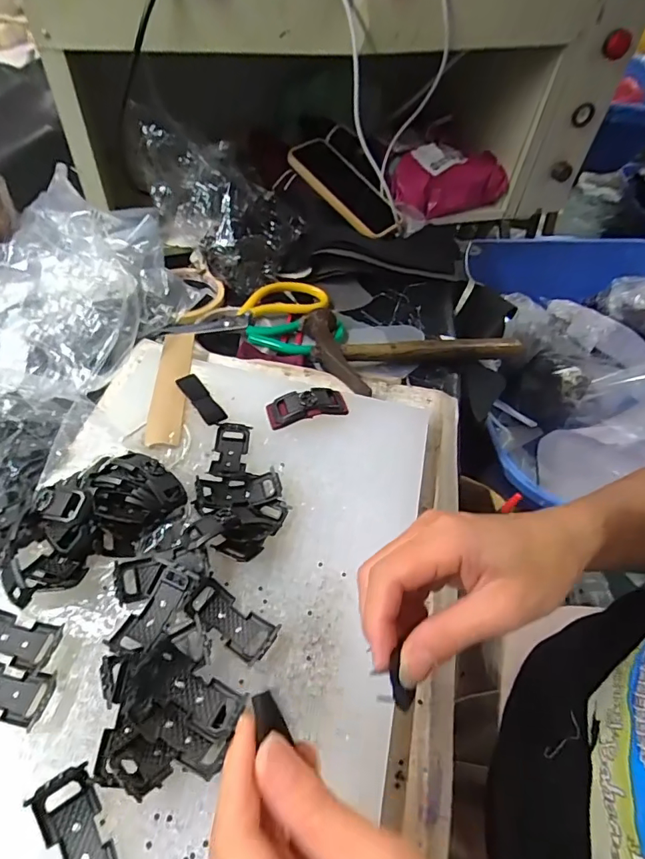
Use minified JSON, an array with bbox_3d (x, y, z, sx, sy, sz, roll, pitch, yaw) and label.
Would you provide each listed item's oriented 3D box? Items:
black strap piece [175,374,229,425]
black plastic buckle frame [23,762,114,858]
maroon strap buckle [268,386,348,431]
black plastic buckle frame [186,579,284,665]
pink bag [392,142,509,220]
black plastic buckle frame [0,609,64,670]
[{"bbox_3d":[-0.100,-0.026,0.399,0.017,0.004,0.059,-28,59,-25],"label":"black strap piece"},{"bbox_3d":[-0.112,0.191,0.222,0.025,0.015,0.059,-27,59,-24],"label":"black plastic buckle frame"},{"bbox_3d":[-0.012,-0.021,0.397,0.065,0.013,0.026,-13,54,-15],"label":"maroon strap buckle"},{"bbox_3d":[-0.054,0.115,0.289,0.055,0.014,0.026,29,54,16],"label":"black plastic buckle frame"},{"bbox_3d":[0.176,-0.355,0.681,0.168,0.069,0.068,-17,55,-18],"label":"pink bag"},{"bbox_3d":[-0.178,0.118,0.276,0.056,0.013,0.025,11,51,3],"label":"black plastic buckle frame"}]

